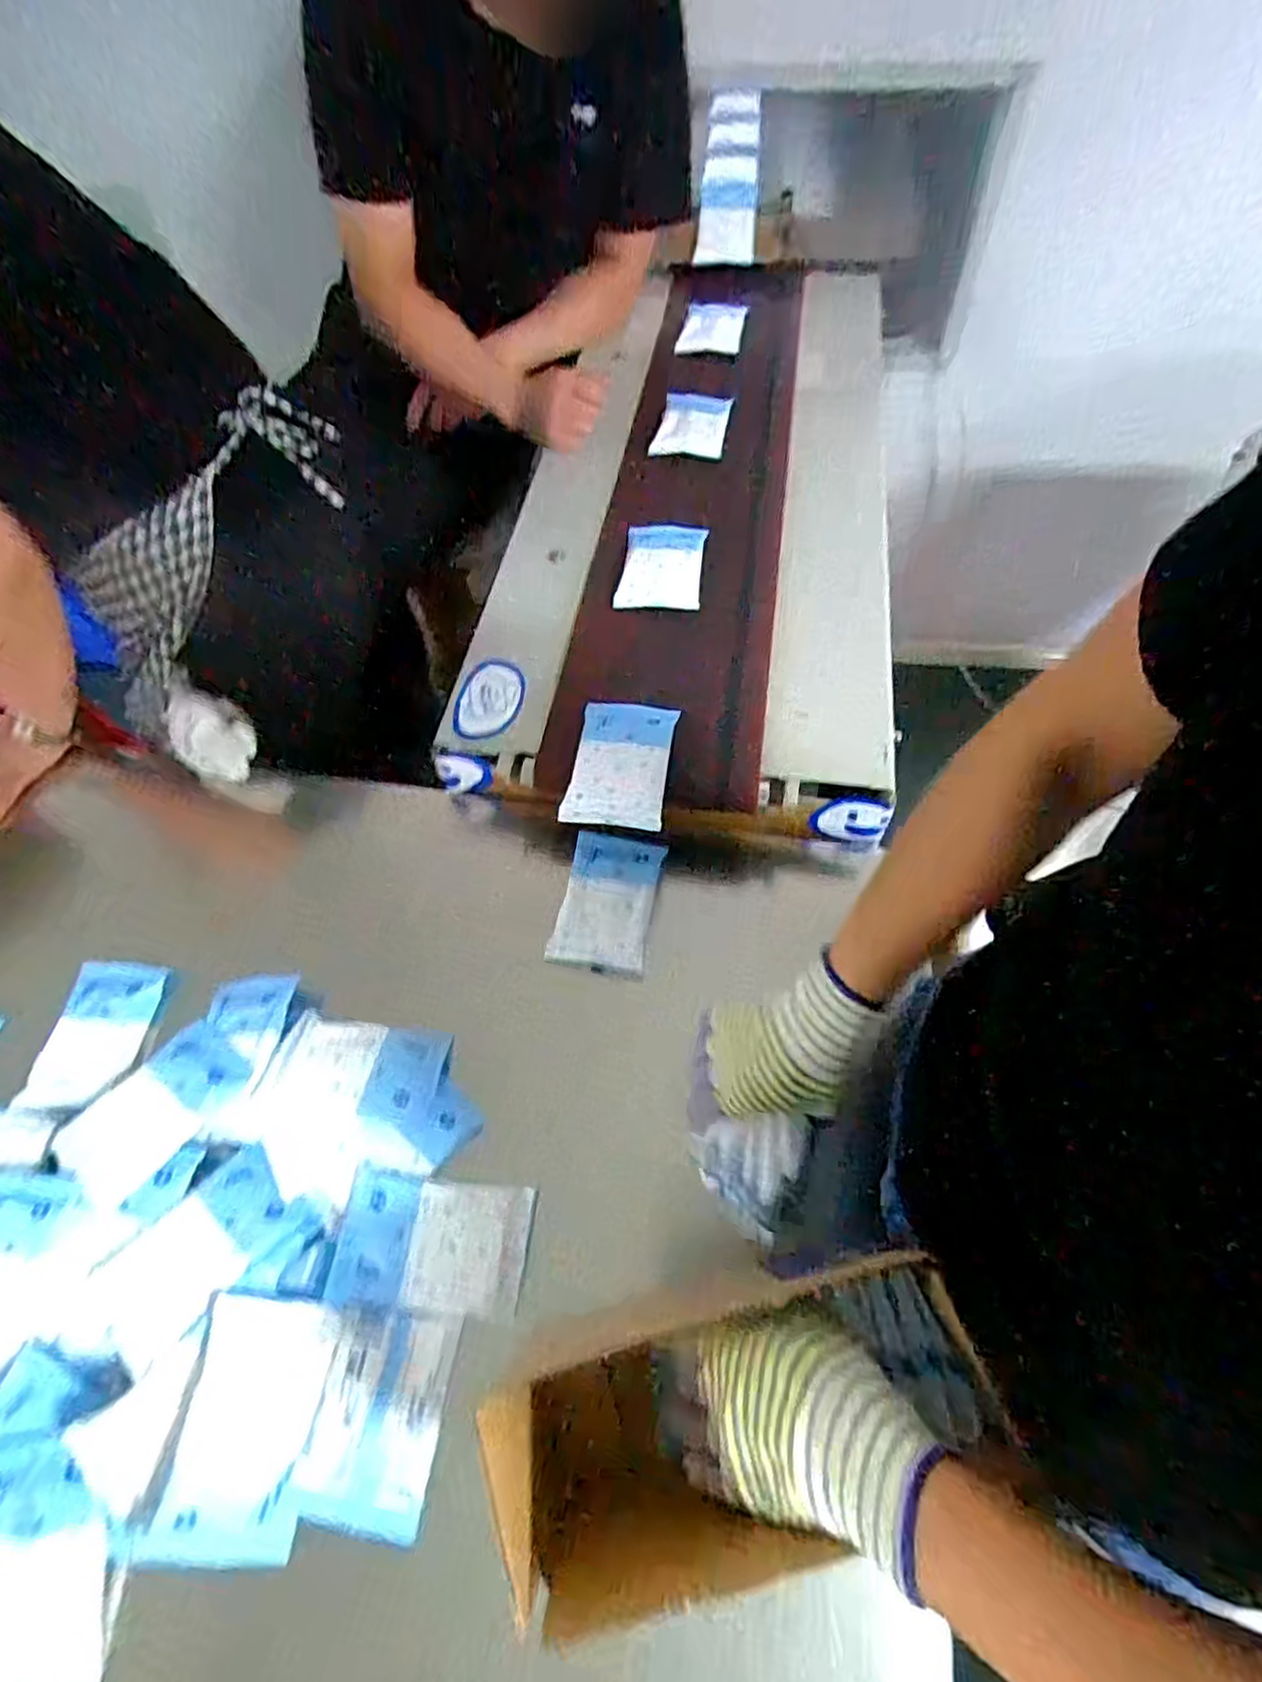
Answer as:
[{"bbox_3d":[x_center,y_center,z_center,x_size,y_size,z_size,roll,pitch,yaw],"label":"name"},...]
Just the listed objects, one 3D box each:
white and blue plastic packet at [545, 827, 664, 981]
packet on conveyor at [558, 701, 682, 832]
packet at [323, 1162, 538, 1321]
[{"bbox_3d":[-0.020,0.053,0.658,0.080,0.019,0.127,9,58,7],"label":"white and blue plastic packet"},{"bbox_3d":[-0.007,-0.072,0.635,0.083,0.022,0.128,8,58,6],"label":"packet on conveyor"},{"bbox_3d":[-0.138,0.282,0.521,0.130,0.018,0.083,5,58,5],"label":"packet"}]

